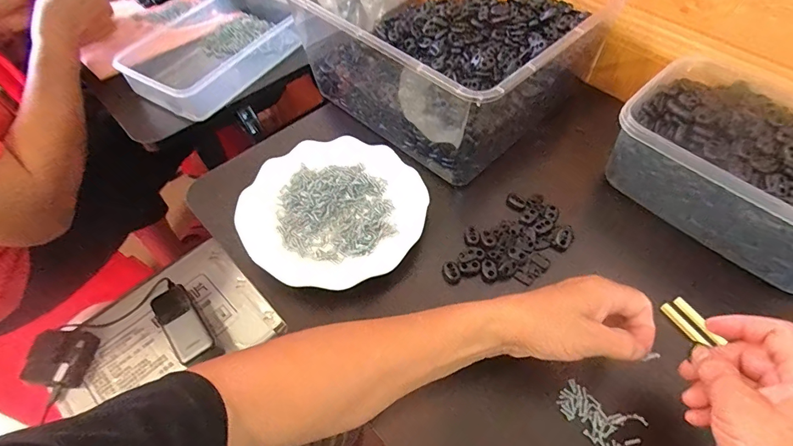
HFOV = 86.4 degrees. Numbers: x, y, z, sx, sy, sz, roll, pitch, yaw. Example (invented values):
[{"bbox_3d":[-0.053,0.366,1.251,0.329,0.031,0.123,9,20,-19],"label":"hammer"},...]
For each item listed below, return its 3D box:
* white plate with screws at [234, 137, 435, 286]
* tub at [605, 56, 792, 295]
[{"bbox_3d":[-0.063,-0.017,0.436,0.173,0.019,0.185,-1,55,1],"label":"white plate with screws"},{"bbox_3d":[0.347,-0.055,0.416,0.156,0.085,0.236,-37,62,-22],"label":"tub"}]

